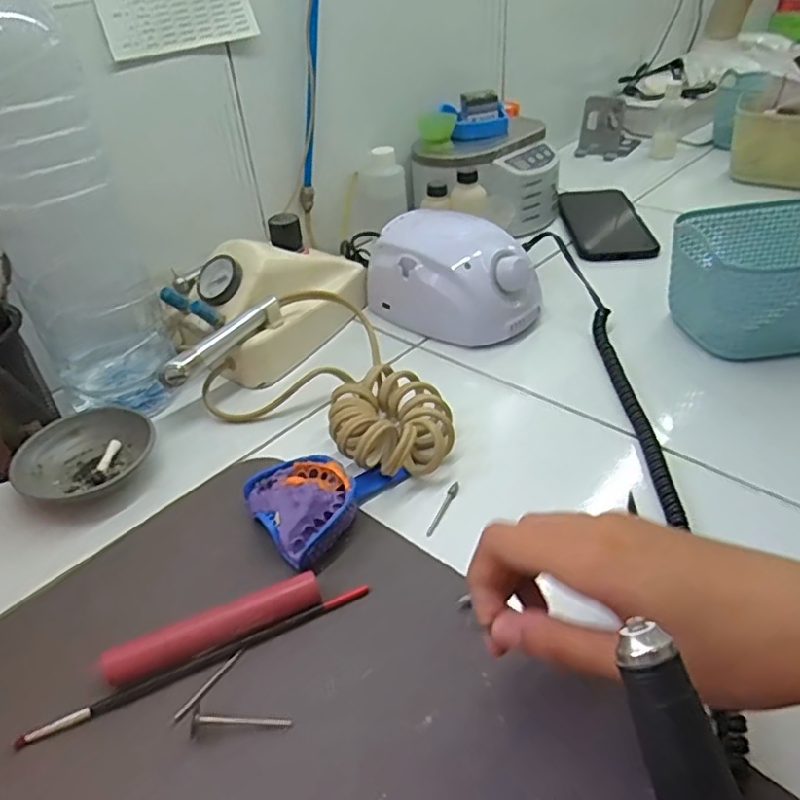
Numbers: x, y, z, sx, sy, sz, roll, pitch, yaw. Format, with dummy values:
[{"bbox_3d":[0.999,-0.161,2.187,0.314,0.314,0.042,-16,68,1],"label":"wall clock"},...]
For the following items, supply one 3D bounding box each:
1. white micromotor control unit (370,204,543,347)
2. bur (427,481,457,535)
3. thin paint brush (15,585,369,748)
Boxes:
[{"bbox_3d":[0.047,-0.112,0.554,0.139,0.071,0.089,28,48,36],"label":"white micromotor control unit"},{"bbox_3d":[0.027,0.066,0.385,0.005,0.004,0.045,14,41,23],"label":"bur"},{"bbox_3d":[-0.095,0.128,0.310,0.169,0.004,0.007,-19,39,-18],"label":"thin paint brush"}]

